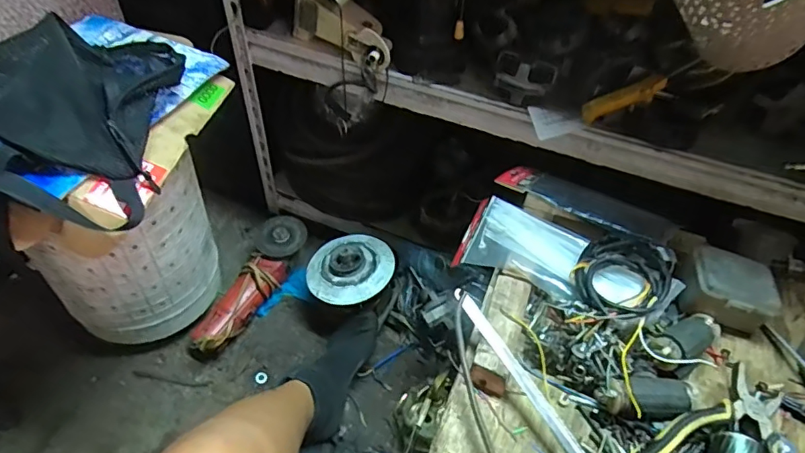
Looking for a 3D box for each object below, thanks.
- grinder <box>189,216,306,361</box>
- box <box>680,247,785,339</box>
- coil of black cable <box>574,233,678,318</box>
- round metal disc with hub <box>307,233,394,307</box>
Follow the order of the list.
[{"bbox_3d":[-0.285,0.106,0.951,0.089,0.086,0.293,22,50,17],"label":"grinder"},{"bbox_3d":[0.374,0.071,0.593,0.098,0.058,0.076,15,48,11],"label":"box"},{"bbox_3d":[0.241,0.056,0.564,0.093,0.026,0.123,24,50,18],"label":"coil of black cable"},{"bbox_3d":[-0.094,0.065,0.898,0.147,0.040,0.151,1,47,-1],"label":"round metal disc with hub"}]

